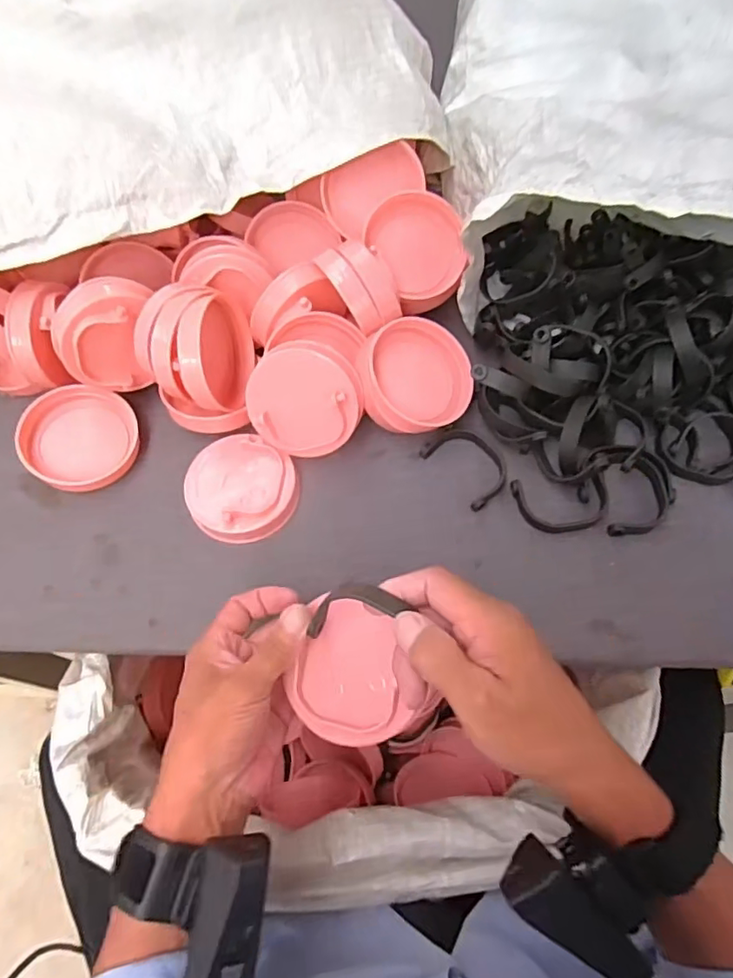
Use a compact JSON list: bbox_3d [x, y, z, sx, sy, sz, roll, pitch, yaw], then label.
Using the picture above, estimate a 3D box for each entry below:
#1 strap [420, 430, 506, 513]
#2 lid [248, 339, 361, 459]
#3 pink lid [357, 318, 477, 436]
[{"bbox_3d":[0.091,-0.024,0.506,0.055,0.016,0.075,-35,68,-14],"label":"strap"},{"bbox_3d":[-0.053,-0.073,0.482,0.091,0.028,0.091,-7,104,9],"label":"lid"},{"bbox_3d":[0.045,-0.101,0.501,0.103,0.023,0.097,-14,87,-16],"label":"pink lid"}]

